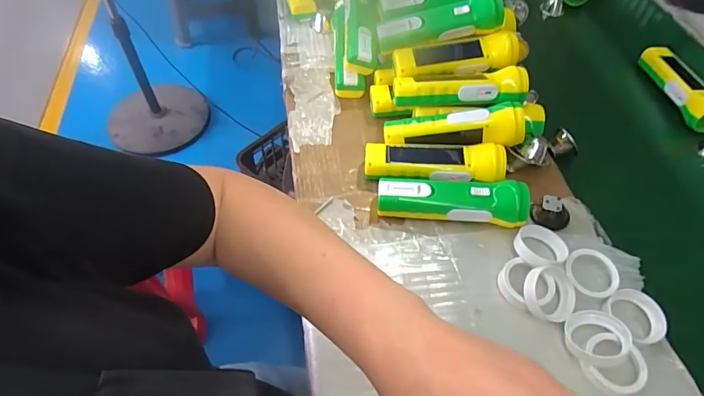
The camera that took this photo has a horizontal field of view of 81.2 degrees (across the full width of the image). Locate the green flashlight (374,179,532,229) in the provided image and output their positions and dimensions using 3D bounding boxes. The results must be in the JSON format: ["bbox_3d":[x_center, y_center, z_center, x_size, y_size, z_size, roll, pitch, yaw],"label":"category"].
[{"bbox_3d":[0.112,0.003,0.467,0.163,0.044,0.042,7,54,2],"label":"green flashlight"}]

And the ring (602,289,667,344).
[{"bbox_3d":[0.279,0.114,0.403,0.054,0.018,0.054,2,54,-2],"label":"ring"}]

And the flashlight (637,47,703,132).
[{"bbox_3d":[0.503,-0.175,0.623,0.053,0.044,0.158,0,54,-3],"label":"flashlight"}]

